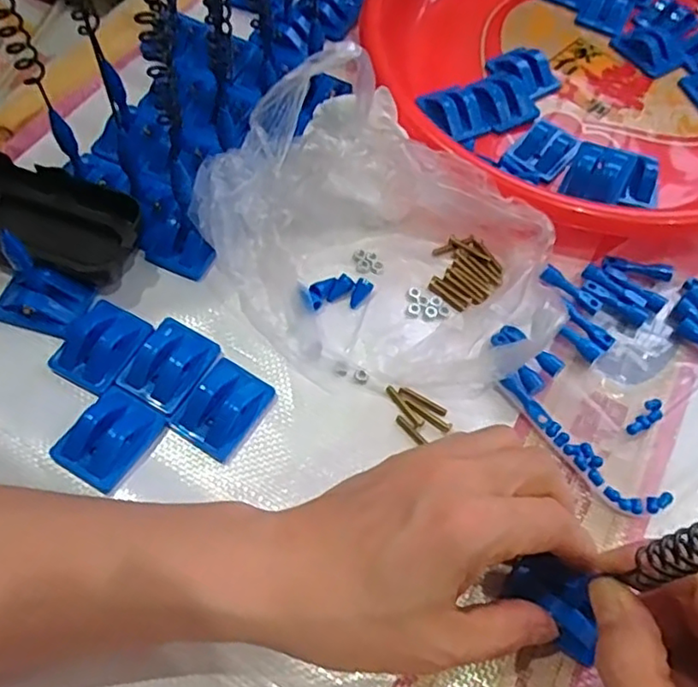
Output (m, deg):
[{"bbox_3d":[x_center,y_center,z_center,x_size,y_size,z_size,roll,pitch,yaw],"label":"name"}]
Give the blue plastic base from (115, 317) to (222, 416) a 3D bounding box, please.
[{"bbox_3d":[-0.088,0.011,0.314,0.035,0.015,0.044,24,64,10],"label":"blue plastic base"}]

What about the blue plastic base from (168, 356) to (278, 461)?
[{"bbox_3d":[-0.061,0.030,0.307,0.033,0.015,0.045,30,65,12],"label":"blue plastic base"}]

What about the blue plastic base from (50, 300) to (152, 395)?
[{"bbox_3d":[-0.124,0.000,0.317,0.038,0.016,0.045,25,64,10],"label":"blue plastic base"}]

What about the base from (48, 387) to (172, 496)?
[{"bbox_3d":[-0.111,0.042,0.292,0.032,0.012,0.043,29,64,12],"label":"base"}]

